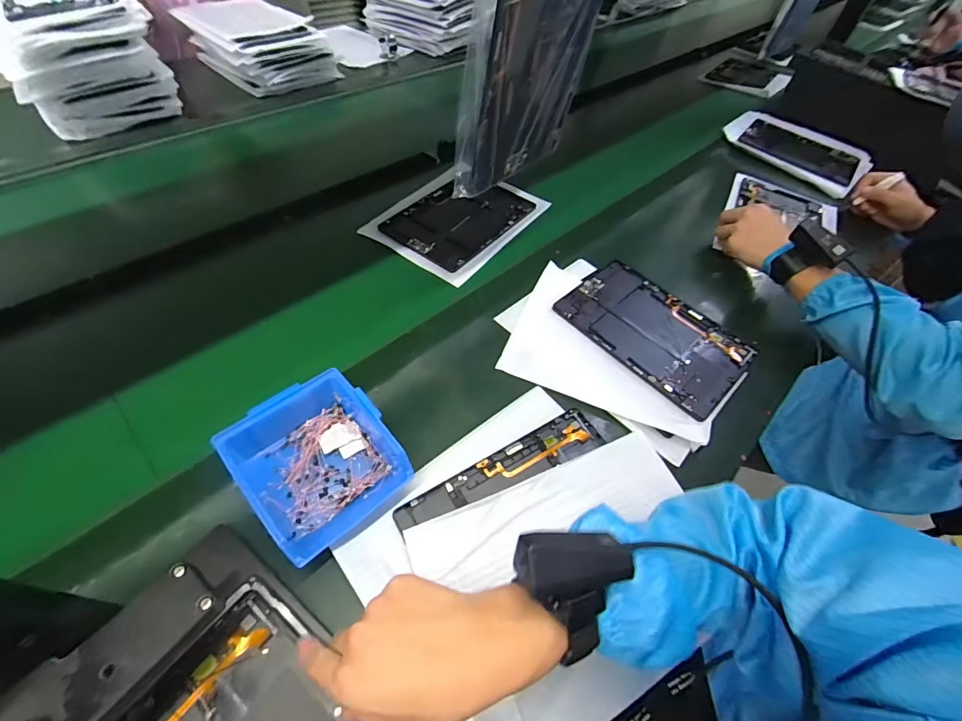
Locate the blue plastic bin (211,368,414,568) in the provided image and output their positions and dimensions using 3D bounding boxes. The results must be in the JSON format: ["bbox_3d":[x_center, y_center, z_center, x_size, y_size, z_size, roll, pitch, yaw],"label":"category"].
[{"bbox_3d":[-0.151,0.095,0.394,0.127,0.069,0.122,39,59,21],"label":"blue plastic bin"}]

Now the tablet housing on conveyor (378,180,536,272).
[{"bbox_3d":[-0.028,-0.243,0.702,0.160,0.004,0.246,32,57,17],"label":"tablet housing on conveyor"}]

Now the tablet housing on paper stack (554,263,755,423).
[{"bbox_3d":[0.232,-0.040,0.568,0.232,0.013,0.155,39,59,21],"label":"tablet housing on paper stack"}]

